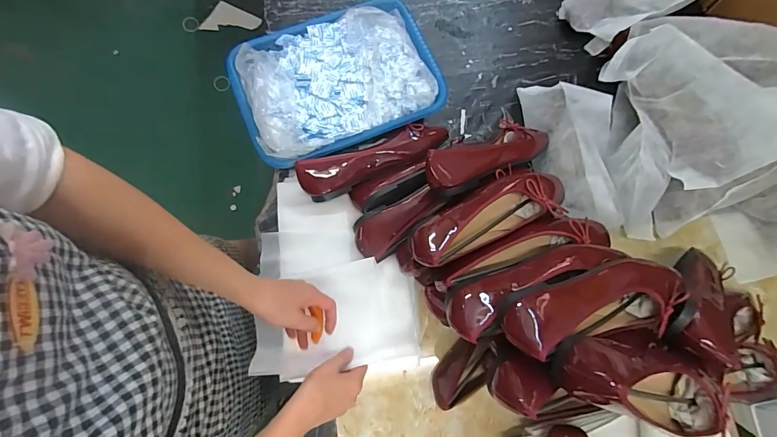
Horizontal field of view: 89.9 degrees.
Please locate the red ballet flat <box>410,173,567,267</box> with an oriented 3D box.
[{"bbox_3d":[0.142,-0.004,0.546,0.260,0.059,0.082,-22,77,-20],"label":"red ballet flat"}]

